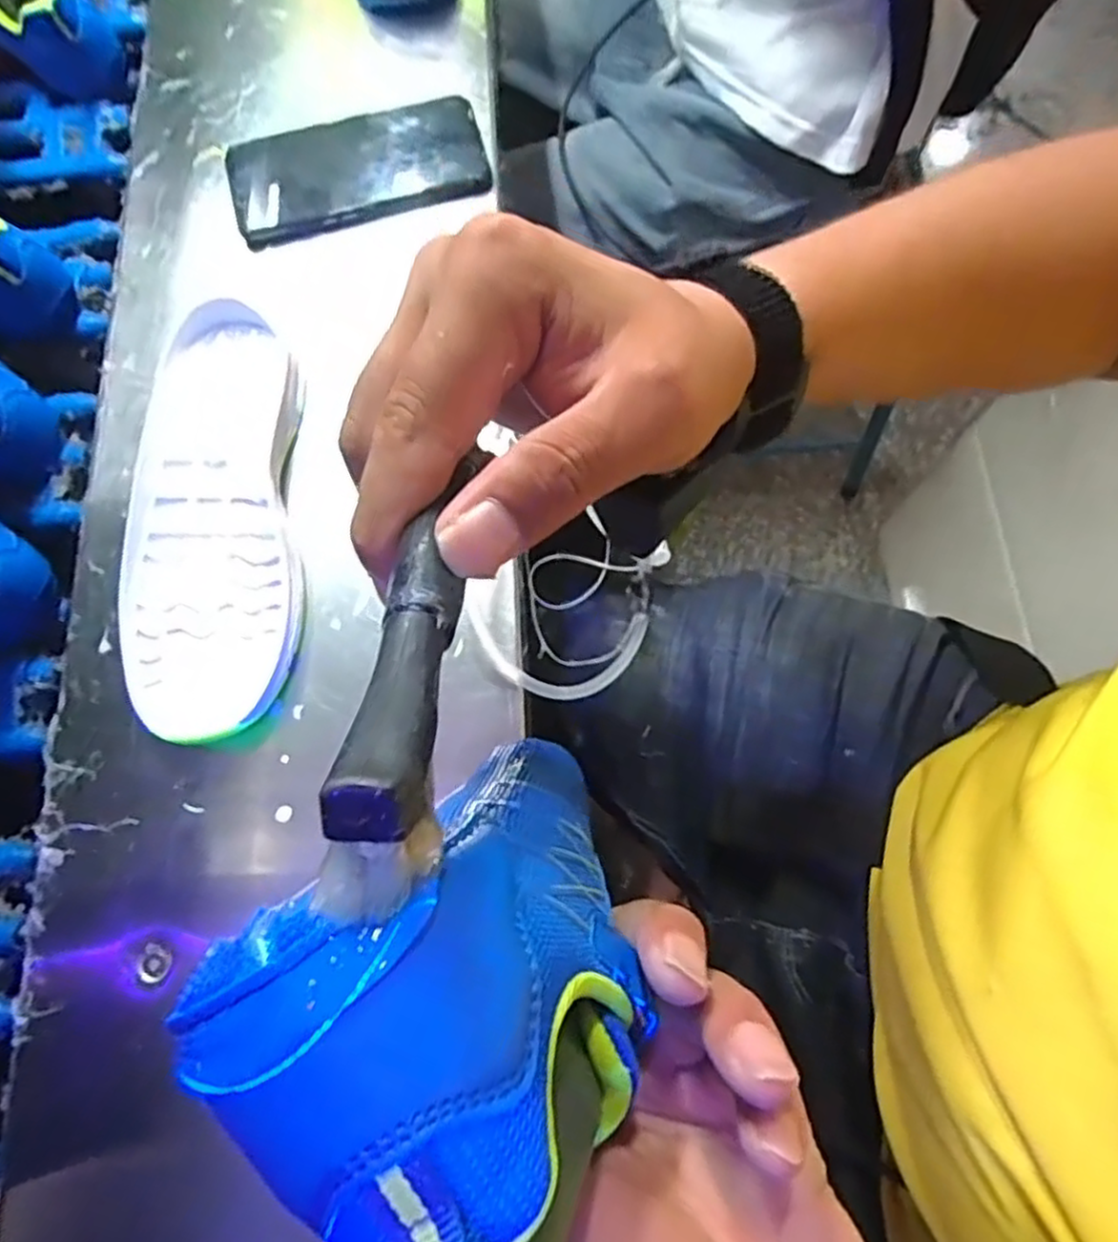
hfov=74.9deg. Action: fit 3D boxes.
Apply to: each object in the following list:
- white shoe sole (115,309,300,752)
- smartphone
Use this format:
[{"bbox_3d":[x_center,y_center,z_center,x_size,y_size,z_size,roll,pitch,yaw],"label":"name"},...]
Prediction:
[{"bbox_3d":[-0.185,-0.057,0.389,0.091,0.026,0.235,-5,74,-3],"label":"white shoe sole"},{"bbox_3d":[-0.126,-0.283,0.458,0.155,0.019,0.069,-16,75,-6],"label":"smartphone"}]

